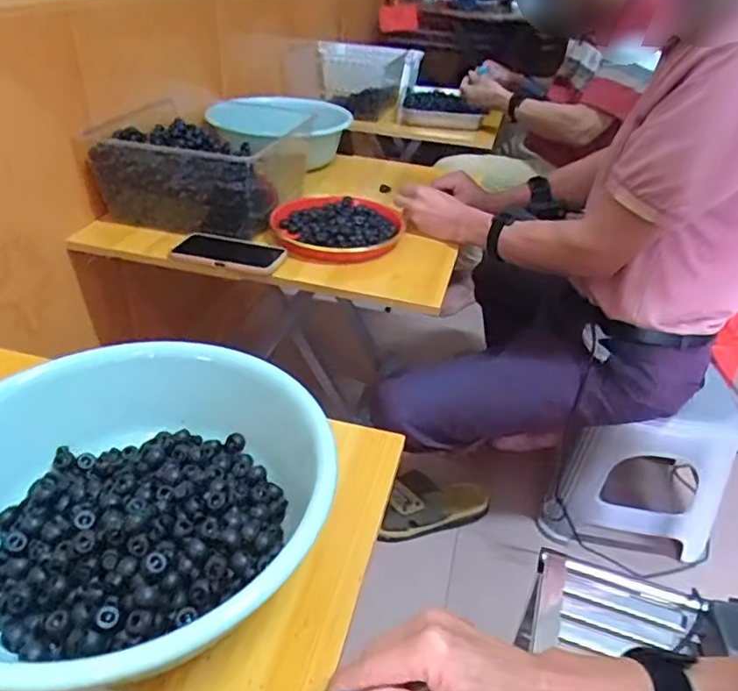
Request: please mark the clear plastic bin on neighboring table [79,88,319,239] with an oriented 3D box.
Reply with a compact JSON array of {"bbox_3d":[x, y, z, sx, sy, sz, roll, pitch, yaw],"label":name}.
[{"bbox_3d":[-0.274,-0.312,0.992,0.302,0.124,0.313,11,36,8],"label":"clear plastic bin on neighboring table"}]

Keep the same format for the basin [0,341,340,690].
[{"bbox_3d":[-0.172,0.122,0.438,0.272,0.095,0.281,3,35,-2],"label":"basin"}]

